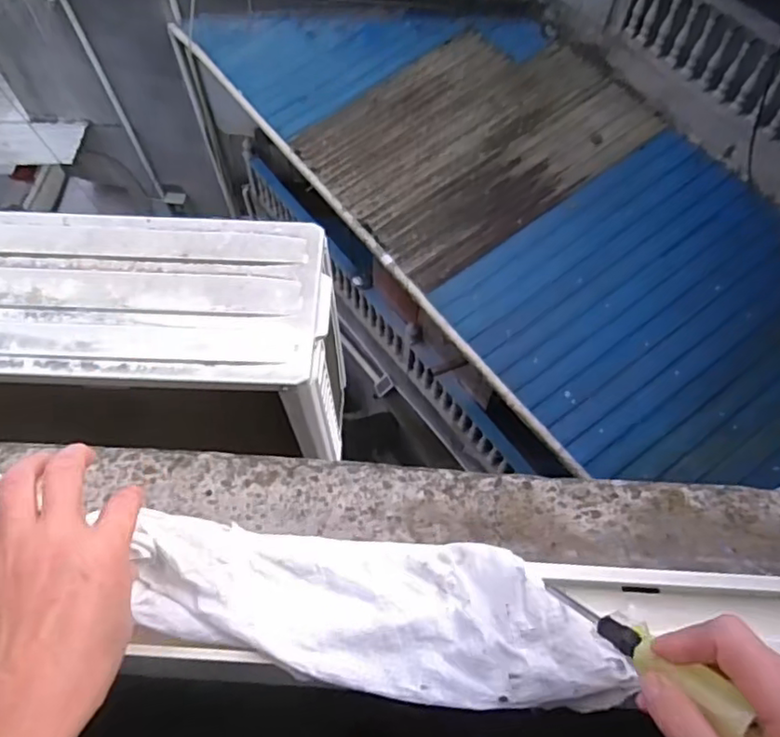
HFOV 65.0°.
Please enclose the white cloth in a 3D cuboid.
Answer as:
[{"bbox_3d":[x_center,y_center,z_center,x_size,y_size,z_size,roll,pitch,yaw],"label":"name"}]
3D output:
[{"bbox_3d":[-0.012,0.167,0.429,0.337,0.041,0.101,9,65,8],"label":"white cloth"}]

